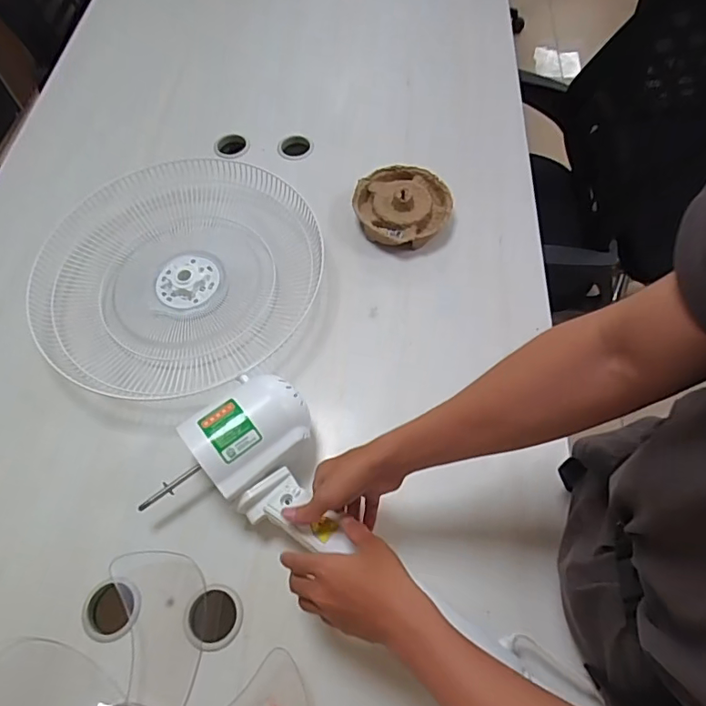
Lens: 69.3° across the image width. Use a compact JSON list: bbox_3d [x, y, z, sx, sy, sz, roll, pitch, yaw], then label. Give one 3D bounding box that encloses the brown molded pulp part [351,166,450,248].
[{"bbox_3d":[0.084,-0.249,0.870,0.156,0.051,0.153,-1,61,1],"label":"brown molded pulp part"}]

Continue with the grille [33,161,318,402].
[{"bbox_3d":[-0.274,-0.126,0.803,0.386,0.071,0.422,-1,61,1],"label":"grille"}]

